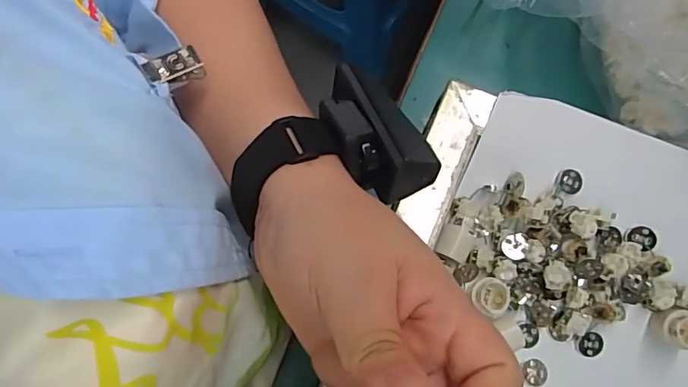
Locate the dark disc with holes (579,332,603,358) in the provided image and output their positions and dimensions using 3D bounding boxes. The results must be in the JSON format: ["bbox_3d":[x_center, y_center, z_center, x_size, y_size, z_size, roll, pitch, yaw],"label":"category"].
[{"bbox_3d":[0.147,0.090,0.284,0.014,0.006,0.014,0,77,0],"label":"dark disc with holes"}]

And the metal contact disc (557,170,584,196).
[{"bbox_3d":[0.137,-0.007,0.290,0.015,0.004,0.014,0,77,0],"label":"metal contact disc"}]

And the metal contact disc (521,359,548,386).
[{"bbox_3d":[0.112,0.106,0.282,0.014,0.005,0.015,0,77,0],"label":"metal contact disc"}]

